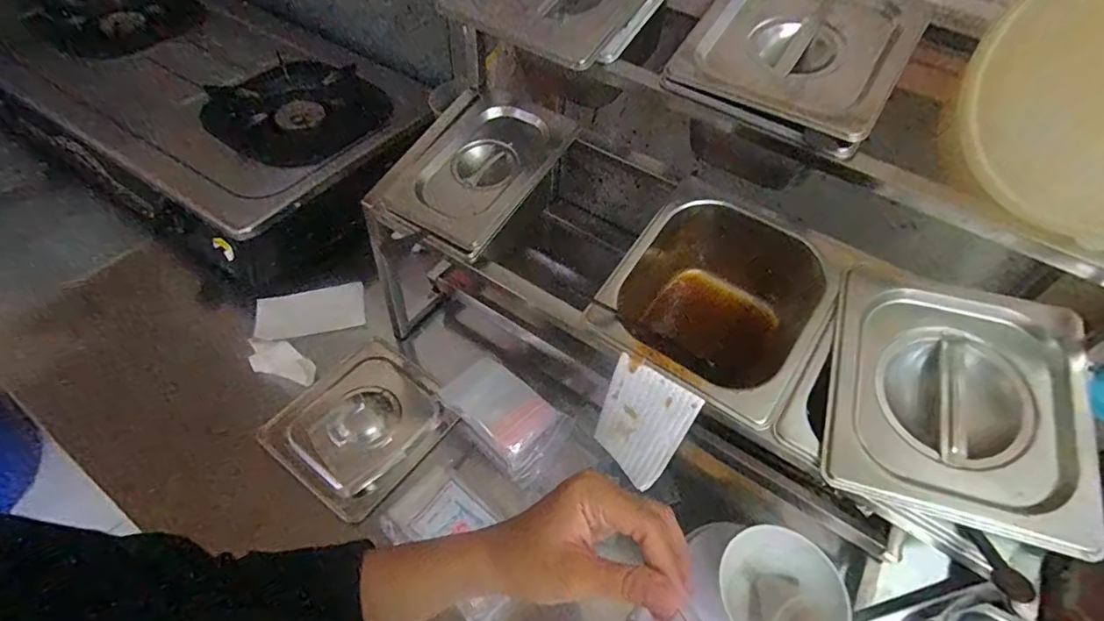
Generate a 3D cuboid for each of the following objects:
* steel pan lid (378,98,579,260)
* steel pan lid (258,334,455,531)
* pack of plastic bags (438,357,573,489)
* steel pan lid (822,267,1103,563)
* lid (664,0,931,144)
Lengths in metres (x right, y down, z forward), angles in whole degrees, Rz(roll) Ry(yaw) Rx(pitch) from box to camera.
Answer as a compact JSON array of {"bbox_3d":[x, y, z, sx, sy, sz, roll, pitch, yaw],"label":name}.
[{"bbox_3d":[-0.069,-0.137,0.513,0.117,0.016,0.170,32,68,18],"label":"steel pan lid"},{"bbox_3d":[-0.208,0.127,0.616,0.160,0.028,0.177,31,57,19],"label":"steel pan lid"},{"bbox_3d":[-0.050,0.117,0.611,0.082,0.026,0.148,-35,62,-26],"label":"pack of plastic bags"},{"bbox_3d":[0.284,0.060,0.381,0.158,0.018,0.174,13,68,17],"label":"steel pan lid"},{"bbox_3d":[0.204,-0.220,0.443,0.157,0.016,0.174,31,69,20],"label":"lid"}]

